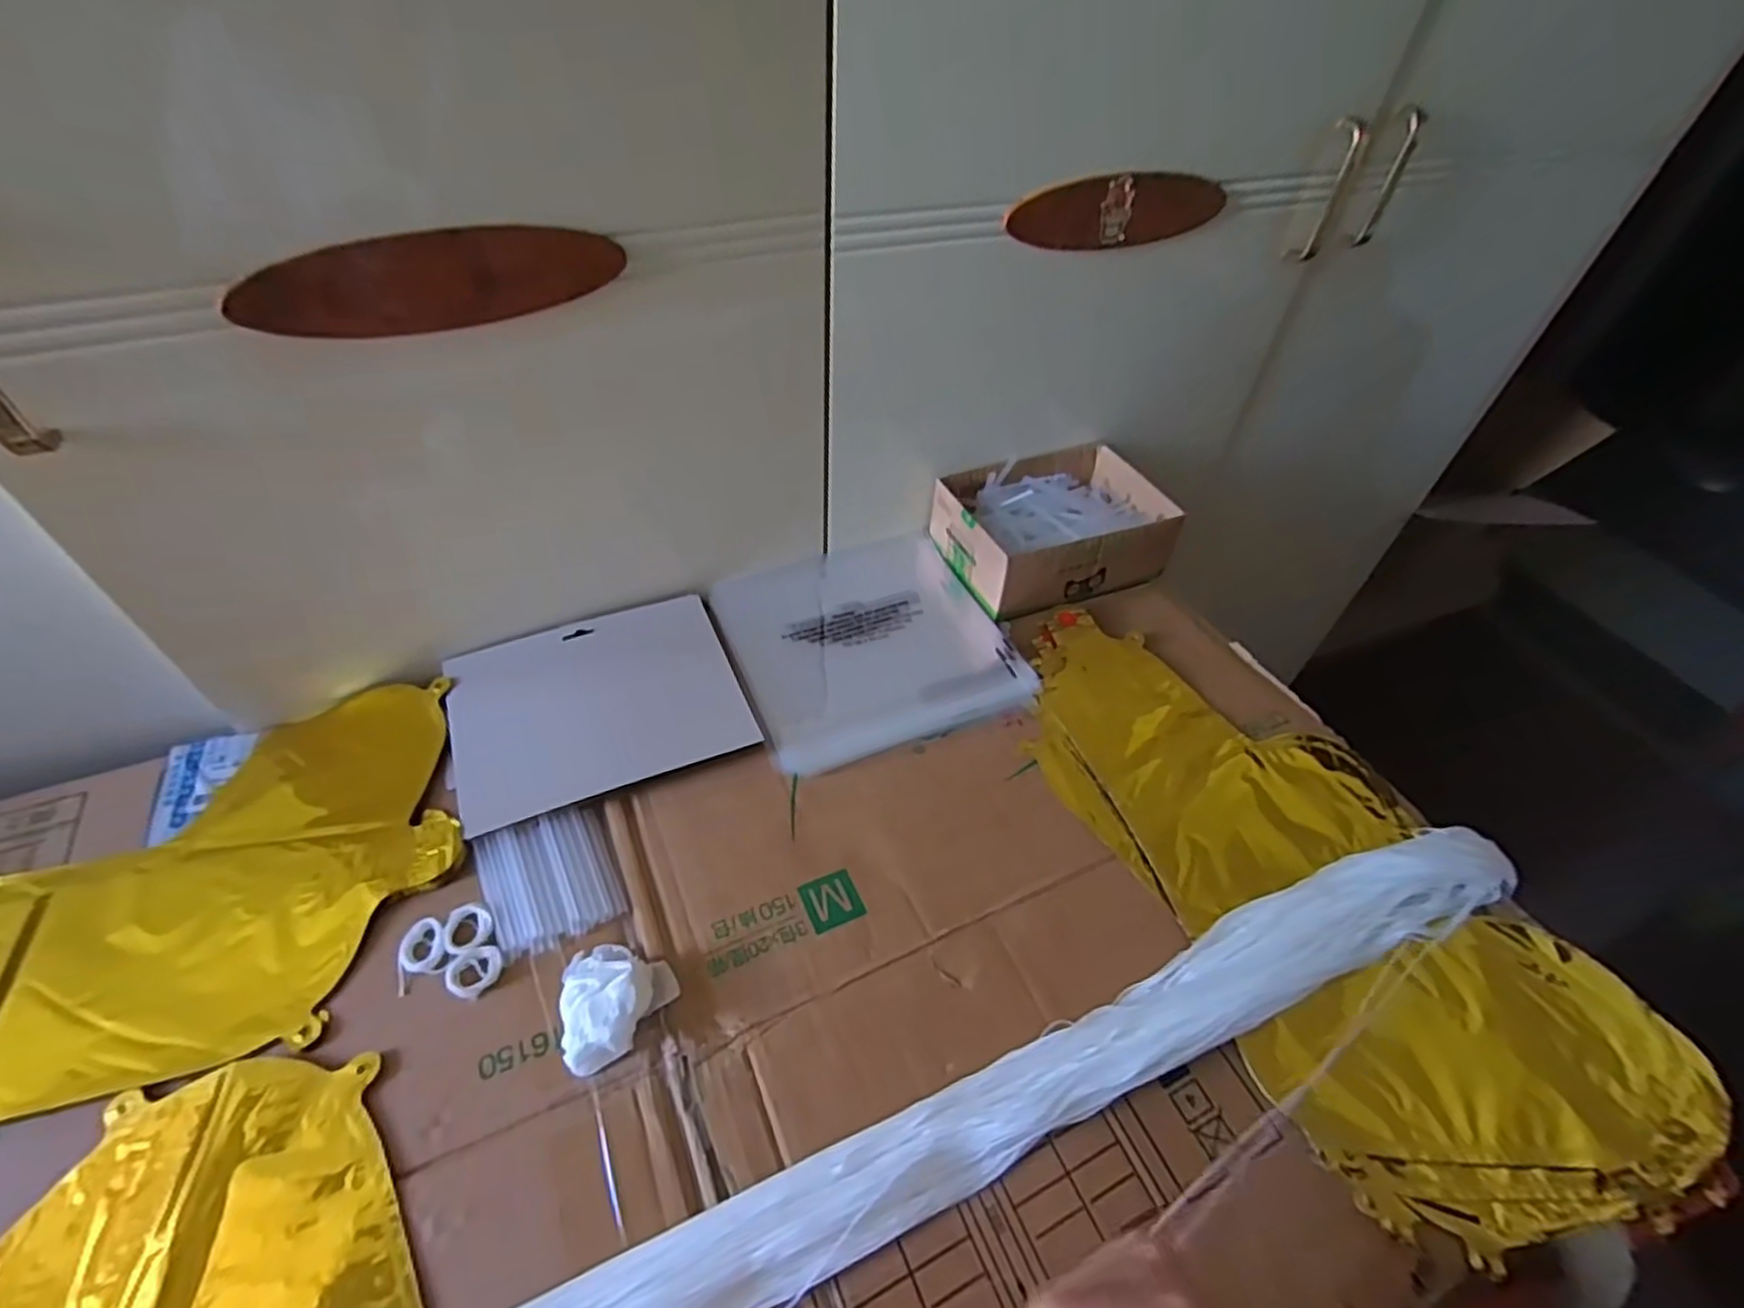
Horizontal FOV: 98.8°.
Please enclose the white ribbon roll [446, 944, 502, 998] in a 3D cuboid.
[{"bbox_3d":[-0.221,0.176,0.416,0.027,0.006,0.026,2,48,-3],"label":"white ribbon roll"}]

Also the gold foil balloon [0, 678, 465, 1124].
[{"bbox_3d":[-0.457,0.150,0.428,0.397,0.019,0.226,-14,51,-17],"label":"gold foil balloon"}]

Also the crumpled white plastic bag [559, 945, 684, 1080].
[{"bbox_3d":[-0.138,0.181,0.403,0.058,0.029,0.064,-13,50,-16],"label":"crumpled white plastic bag"}]

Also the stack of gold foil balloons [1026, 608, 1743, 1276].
[{"bbox_3d":[0.283,0.137,0.506,0.244,0.019,0.477,-20,53,-21],"label":"stack of gold foil balloons"}]

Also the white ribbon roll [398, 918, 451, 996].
[{"bbox_3d":[-0.253,0.167,0.419,0.027,0.008,0.035,-20,52,-21],"label":"white ribbon roll"}]

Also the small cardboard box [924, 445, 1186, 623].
[{"bbox_3d":[0.160,-0.116,0.669,0.182,0.064,0.140,-16,51,-18],"label":"small cardboard box"}]

